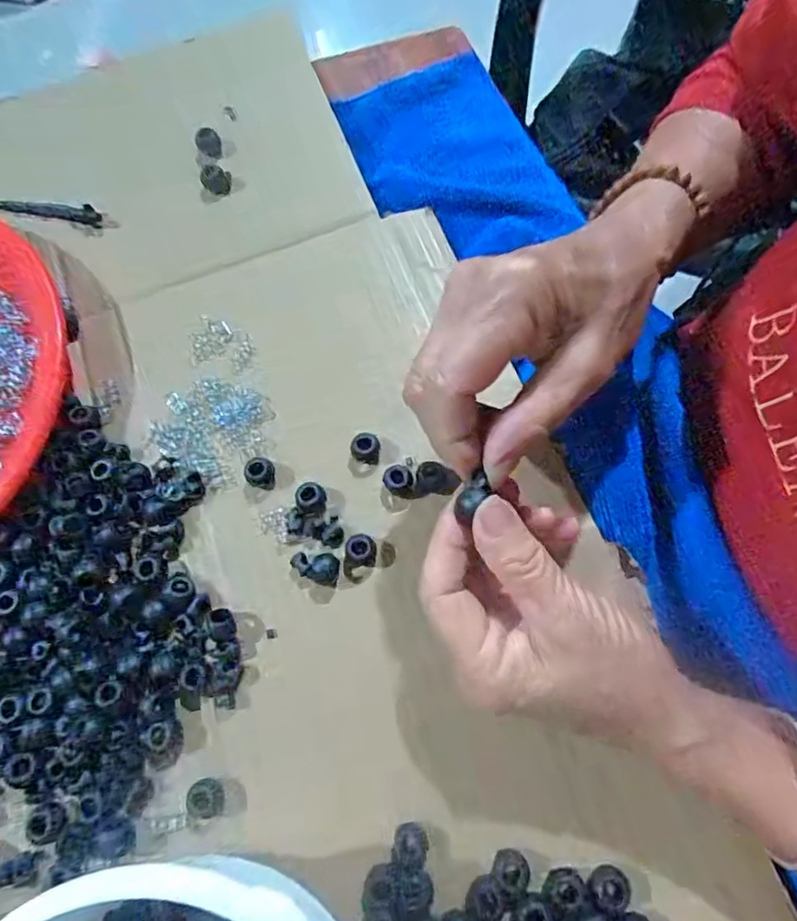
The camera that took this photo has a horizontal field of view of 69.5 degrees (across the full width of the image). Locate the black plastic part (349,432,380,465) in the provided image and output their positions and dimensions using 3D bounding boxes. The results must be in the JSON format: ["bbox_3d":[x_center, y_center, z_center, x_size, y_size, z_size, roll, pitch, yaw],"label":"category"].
[{"bbox_3d":[-0.018,-0.007,0.305,0.015,0.016,0.014,3,68,2],"label":"black plastic part"}]

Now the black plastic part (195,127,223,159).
[{"bbox_3d":[-0.124,-0.208,0.375,0.016,0.011,0.016,0,68,1],"label":"black plastic part"}]

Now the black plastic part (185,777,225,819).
[{"bbox_3d":[-0.086,0.149,0.253,0.017,0.007,0.014,15,69,7],"label":"black plastic part"}]

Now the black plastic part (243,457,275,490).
[{"bbox_3d":[-0.073,0.006,0.302,0.013,0.013,0.016,-2,68,0],"label":"black plastic part"}]

